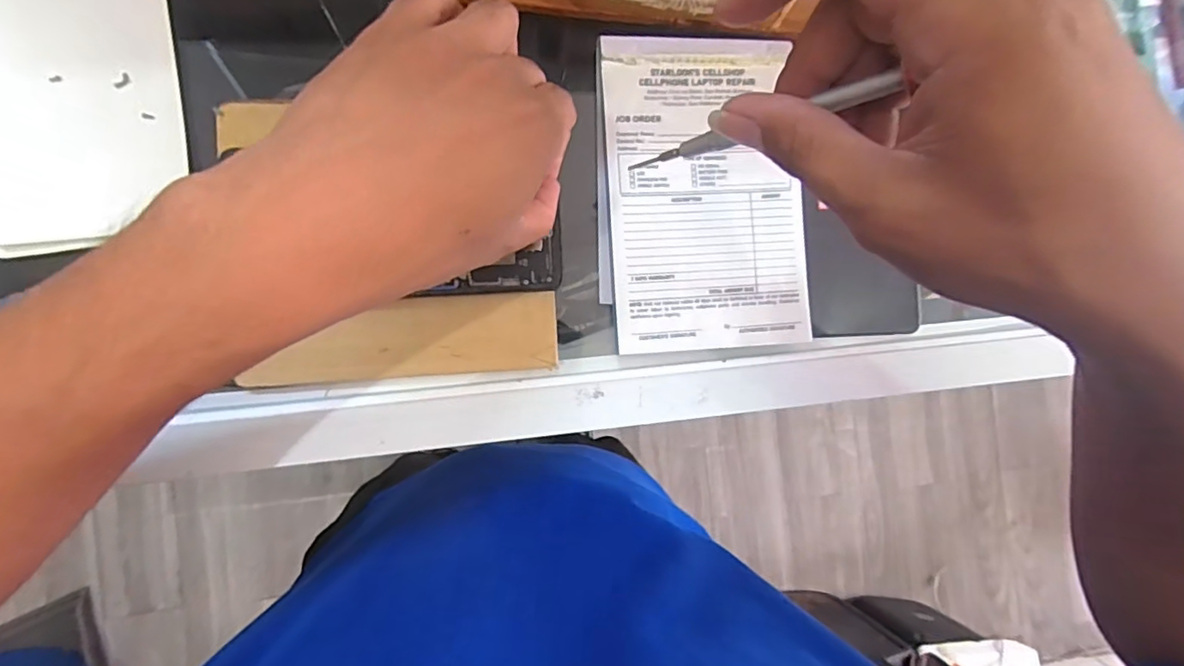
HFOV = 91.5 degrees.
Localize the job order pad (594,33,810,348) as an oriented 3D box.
[{"bbox_3d":[0.058,-0.073,0.306,0.108,0.014,0.159,-4,89,-8],"label":"job order pad"}]

